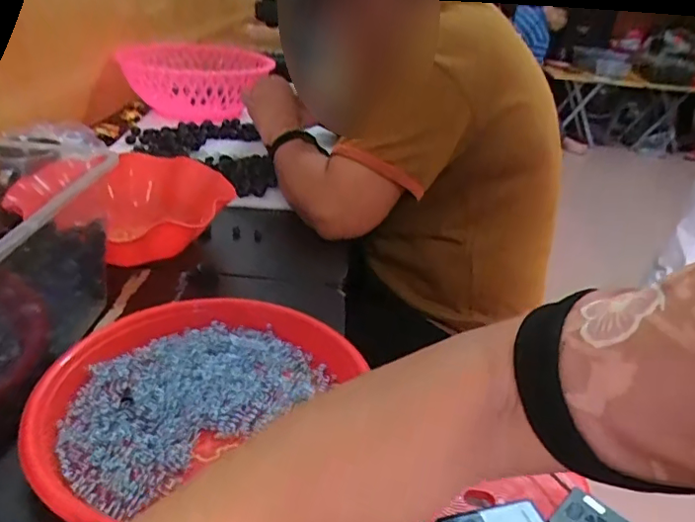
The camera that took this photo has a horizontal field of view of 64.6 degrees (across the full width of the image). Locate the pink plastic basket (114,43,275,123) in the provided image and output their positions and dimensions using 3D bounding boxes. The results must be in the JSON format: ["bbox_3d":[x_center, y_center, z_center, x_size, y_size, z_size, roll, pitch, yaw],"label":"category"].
[{"bbox_3d":[-0.293,-0.359,1.108,0.244,0.109,0.271,7,29,0],"label":"pink plastic basket"}]

